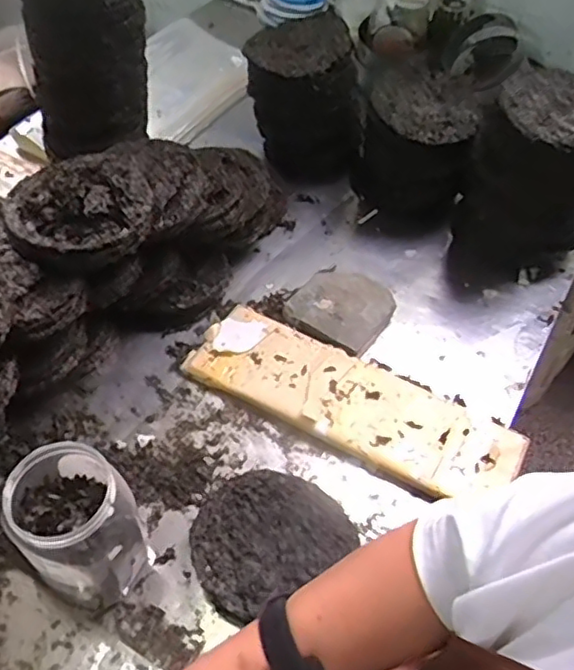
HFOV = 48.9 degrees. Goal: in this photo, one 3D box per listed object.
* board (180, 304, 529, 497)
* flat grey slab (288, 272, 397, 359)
[{"bbox_3d":[0.097,0.099,0.956,0.501,0.019,0.159,24,55,16],"label":"board"},{"bbox_3d":[0.092,-0.050,1.048,0.155,0.028,0.148,26,55,17],"label":"flat grey slab"}]

